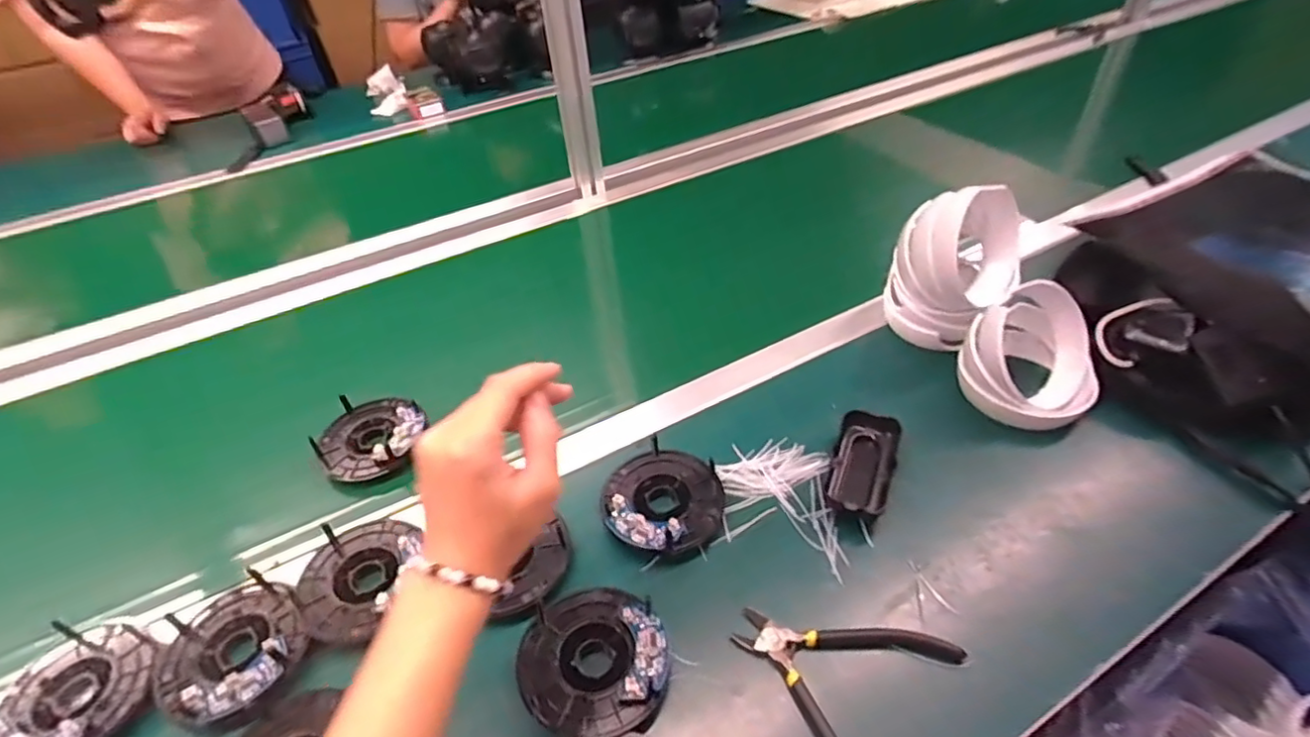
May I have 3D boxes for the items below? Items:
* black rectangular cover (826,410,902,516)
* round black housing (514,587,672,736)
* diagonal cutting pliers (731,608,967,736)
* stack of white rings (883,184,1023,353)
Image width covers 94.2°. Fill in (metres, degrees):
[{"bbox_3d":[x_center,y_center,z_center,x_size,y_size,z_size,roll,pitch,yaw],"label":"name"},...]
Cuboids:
[{"bbox_3d":[0.179,0.086,0.527,0.049,0.027,0.107,13,46,19],"label":"black rectangular cover"},{"bbox_3d":[-0.043,0.205,0.428,0.099,0.032,0.101,-3,43,3],"label":"round black housing"},{"bbox_3d":[0.123,0.209,0.416,0.140,0.015,0.120,20,49,25],"label":"diagonal cutting pliers"},{"bbox_3d":[0.308,-0.111,0.631,0.121,0.163,0.148,19,48,24],"label":"stack of white rings"}]

